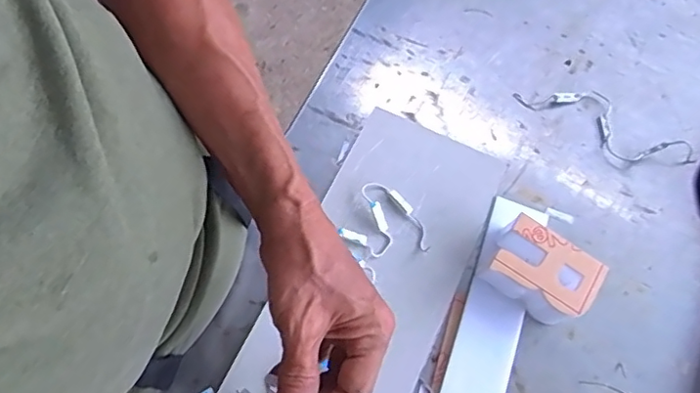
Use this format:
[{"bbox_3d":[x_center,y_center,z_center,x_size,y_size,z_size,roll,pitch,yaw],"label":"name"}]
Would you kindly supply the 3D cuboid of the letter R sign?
[{"bbox_3d":[0.160,0.065,0.481,0.086,0.048,0.057,35,70,11],"label":"letter R sign"}]

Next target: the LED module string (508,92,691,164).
[{"bbox_3d":[0.248,-0.073,0.559,0.171,0.011,0.053,32,70,10],"label":"LED module string"}]

